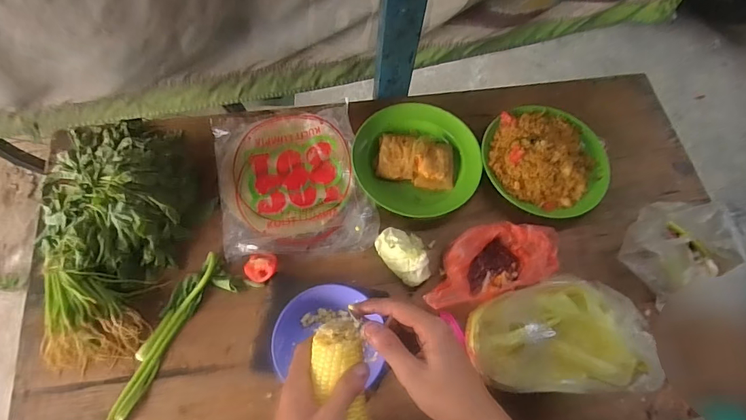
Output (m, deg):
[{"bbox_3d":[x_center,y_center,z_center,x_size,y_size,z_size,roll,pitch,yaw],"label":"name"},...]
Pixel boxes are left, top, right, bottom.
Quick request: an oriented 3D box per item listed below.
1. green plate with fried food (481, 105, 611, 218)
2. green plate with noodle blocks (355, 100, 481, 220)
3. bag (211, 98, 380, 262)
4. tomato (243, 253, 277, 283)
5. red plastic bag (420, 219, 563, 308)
[{"bbox_3d":[0.304,-0.095,0.741,0.223,0.053,0.209,1,71,-2],"label":"green plate with fried food"},{"bbox_3d":[0.075,-0.087,0.732,0.208,0.035,0.196,1,71,-2],"label":"green plate with noodle blocks"},{"bbox_3d":[-0.136,-0.054,0.710,0.233,0.024,0.280,-13,68,-6],"label":"bag"},{"bbox_3d":[-0.167,0.087,0.638,0.047,0.022,0.044,1,71,-2],"label":"tomato"},{"bbox_3d":[0.172,0.078,0.650,0.207,0.059,0.099,-16,72,-7],"label":"red plastic bag"}]

